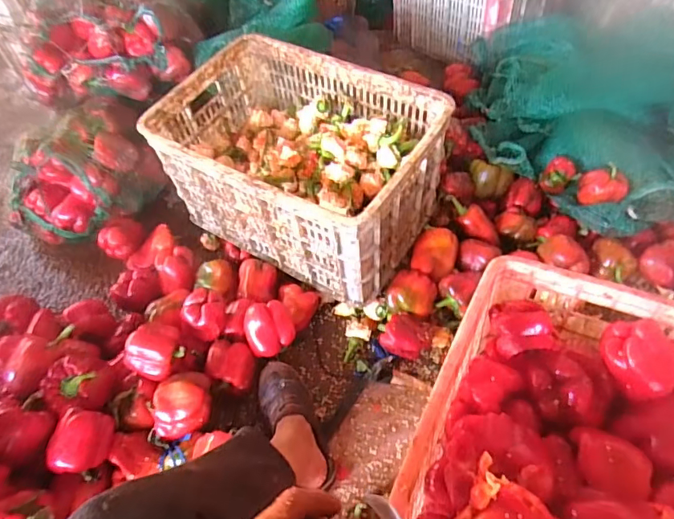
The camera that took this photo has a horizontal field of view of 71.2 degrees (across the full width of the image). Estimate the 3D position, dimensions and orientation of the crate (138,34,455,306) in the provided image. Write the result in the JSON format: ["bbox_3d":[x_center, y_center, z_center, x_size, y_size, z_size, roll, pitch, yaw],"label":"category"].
[{"bbox_3d":[-0.072,-0.180,0.979,0.513,0.313,0.359,26,55,27],"label":"crate"}]

